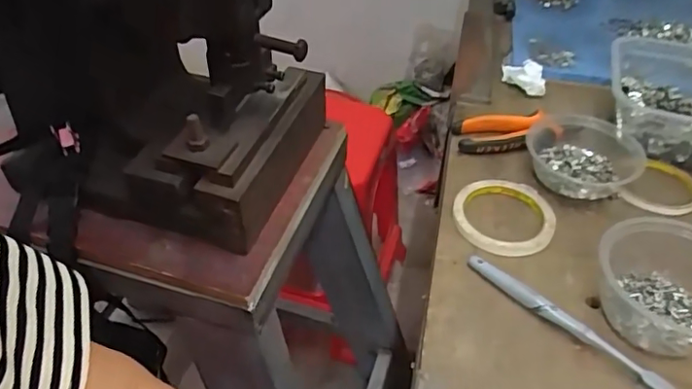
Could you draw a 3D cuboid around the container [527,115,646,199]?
[{"bbox_3d":[0.253,-0.042,0.581,0.115,0.032,0.112,1,43,-1],"label":"container"}]

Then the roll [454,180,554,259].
[{"bbox_3d":[0.158,0.017,0.542,0.093,0.014,0.099,1,43,-1],"label":"roll"}]

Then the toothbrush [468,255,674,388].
[{"bbox_3d":[0.177,0.102,0.449,0.017,0.011,0.179,-32,52,-31],"label":"toothbrush"}]

